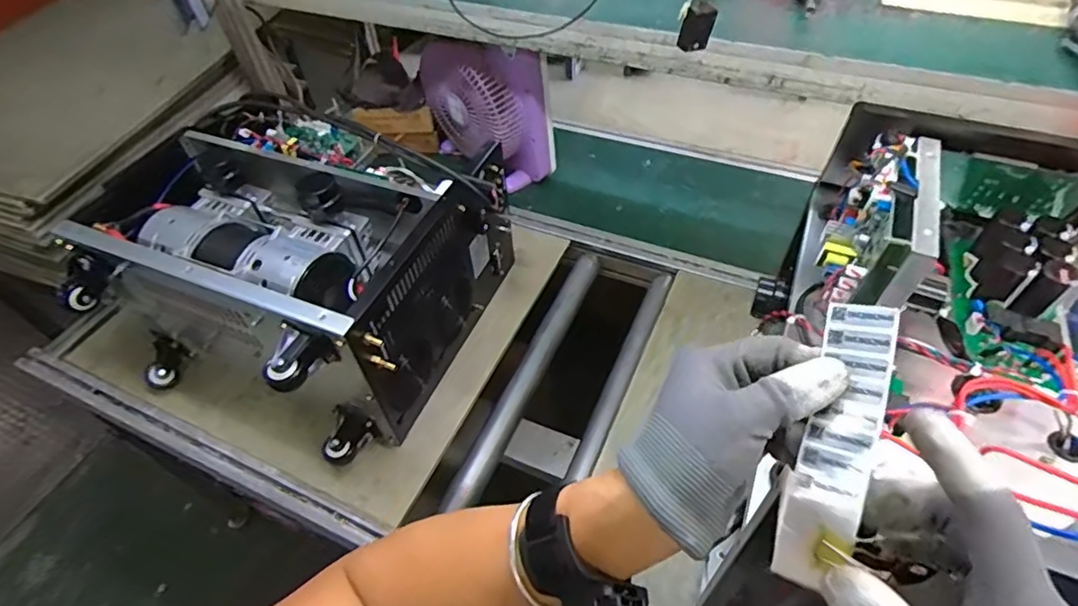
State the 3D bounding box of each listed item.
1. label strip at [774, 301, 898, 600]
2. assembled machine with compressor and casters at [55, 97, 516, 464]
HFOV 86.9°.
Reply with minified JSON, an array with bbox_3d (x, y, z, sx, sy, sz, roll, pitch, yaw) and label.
[{"bbox_3d":[0.140,0.067,0.269,0.034,0.009,0.134,12,87,28],"label":"label strip"},{"bbox_3d":[-0.378,-0.063,0.915,0.541,0.279,0.459,18,53,18],"label":"assembled machine with compressor and casters"}]

